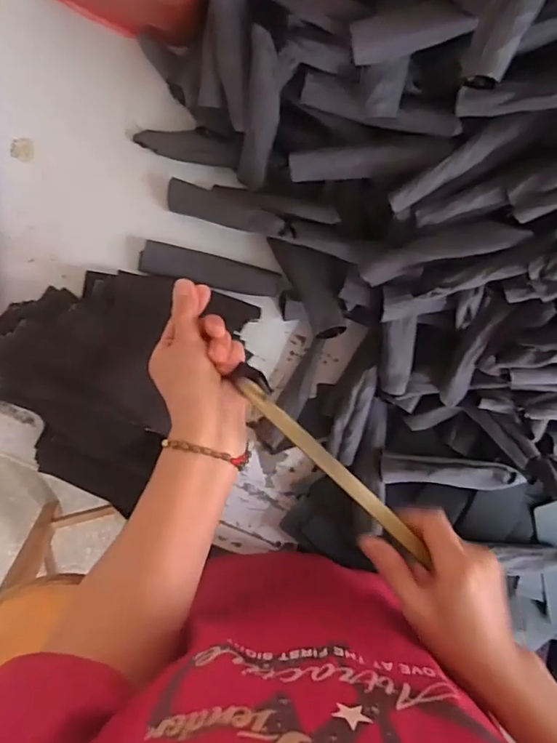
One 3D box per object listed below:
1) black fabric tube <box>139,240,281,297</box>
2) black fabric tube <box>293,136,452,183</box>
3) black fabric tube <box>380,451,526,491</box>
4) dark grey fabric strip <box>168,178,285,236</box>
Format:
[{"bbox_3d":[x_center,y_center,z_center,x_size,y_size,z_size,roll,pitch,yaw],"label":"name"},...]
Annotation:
[{"bbox_3d":[-0.074,-0.110,0.592,0.149,0.014,0.035,13,90,-8],"label":"black fabric tube"},{"bbox_3d":[0.080,-0.201,0.516,0.137,0.023,0.031,0,92,16],"label":"black fabric tube"},{"bbox_3d":[0.186,0.109,0.583,0.145,0.029,0.029,3,91,12],"label":"black fabric tube"},{"bbox_3d":[-0.055,-0.170,0.570,0.133,0.017,0.034,21,88,13],"label":"dark grey fabric strip"}]

